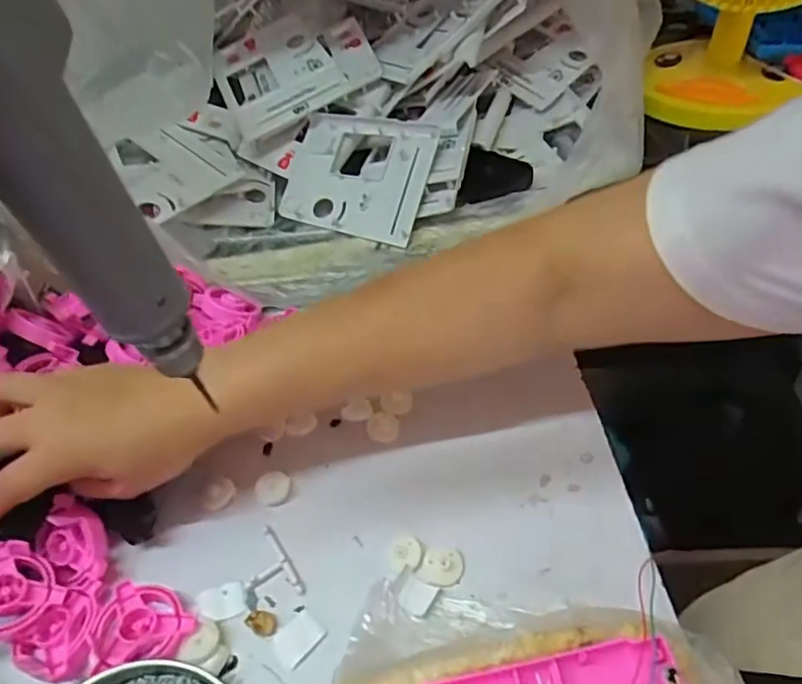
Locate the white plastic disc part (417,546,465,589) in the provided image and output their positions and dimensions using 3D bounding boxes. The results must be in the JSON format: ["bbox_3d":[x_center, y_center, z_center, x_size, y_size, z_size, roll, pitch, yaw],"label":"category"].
[{"bbox_3d":[0.025,0.133,0.352,0.026,0.008,0.025,-3,48,4],"label":"white plastic disc part"}]

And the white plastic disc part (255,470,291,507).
[{"bbox_3d":[-0.086,0.098,0.396,0.022,0.007,0.022,-3,48,4],"label":"white plastic disc part"}]

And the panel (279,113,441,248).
[{"bbox_3d":[-0.045,-0.160,0.566,0.147,0.013,0.119,12,78,22],"label":"panel"}]

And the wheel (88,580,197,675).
[{"bbox_3d":[-0.147,0.158,0.336,0.051,0.015,0.045,-14,48,-6],"label":"wheel"}]

